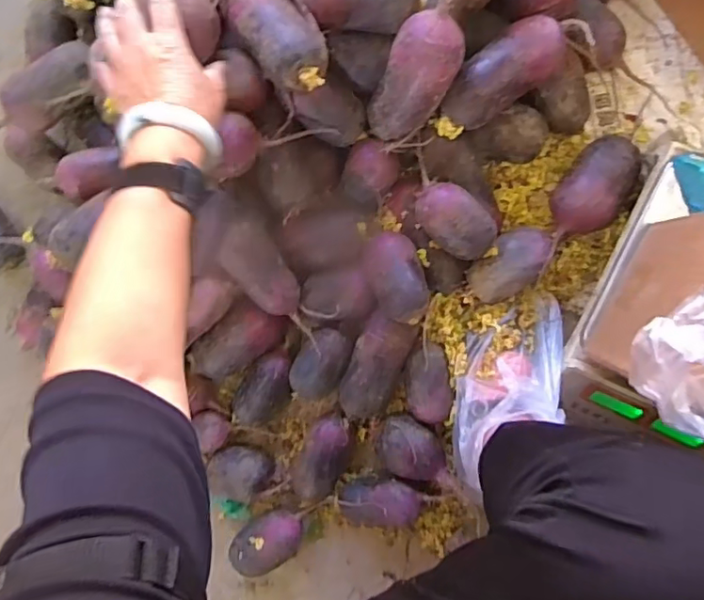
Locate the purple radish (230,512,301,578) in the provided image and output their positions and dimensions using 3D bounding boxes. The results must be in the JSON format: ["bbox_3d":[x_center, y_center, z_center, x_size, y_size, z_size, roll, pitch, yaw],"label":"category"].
[{"bbox_3d":[-0.107,0.309,0.715,0.097,0.063,0.065,-40,87,9],"label":"purple radish"}]

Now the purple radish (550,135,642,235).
[{"bbox_3d":[0.264,-0.120,0.607,0.073,0.057,0.108,35,98,6],"label":"purple radish"}]

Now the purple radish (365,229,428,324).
[{"bbox_3d":[0.051,-0.024,0.617,0.060,0.053,0.099,-20,90,10],"label":"purple radish"}]

